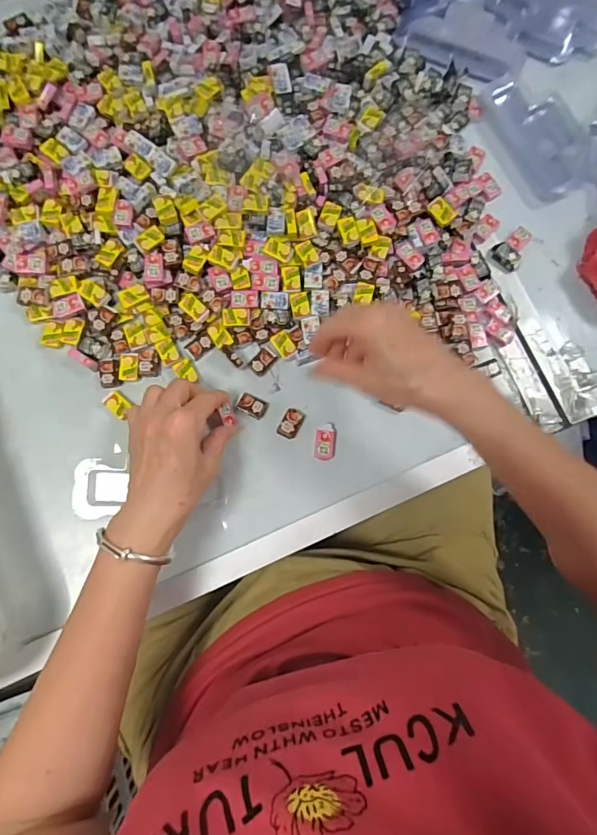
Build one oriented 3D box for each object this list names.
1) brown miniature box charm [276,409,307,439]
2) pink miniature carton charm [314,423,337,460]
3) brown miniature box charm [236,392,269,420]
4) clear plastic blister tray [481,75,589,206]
[{"bbox_3d":[-0.007,0.005,0.429,0.019,0.010,0.029,28,82,4],"label":"brown miniature box charm"},{"bbox_3d":[0.025,0.023,0.428,0.019,0.009,0.034,6,82,0],"label":"pink miniature carton charm"},{"bbox_3d":[-0.044,-0.011,0.430,0.028,0.008,0.019,24,82,3],"label":"brown miniature box charm"},{"bbox_3d":[0.252,-0.298,0.477,0.079,0.018,0.137,-24,83,-4],"label":"clear plastic blister tray"}]

